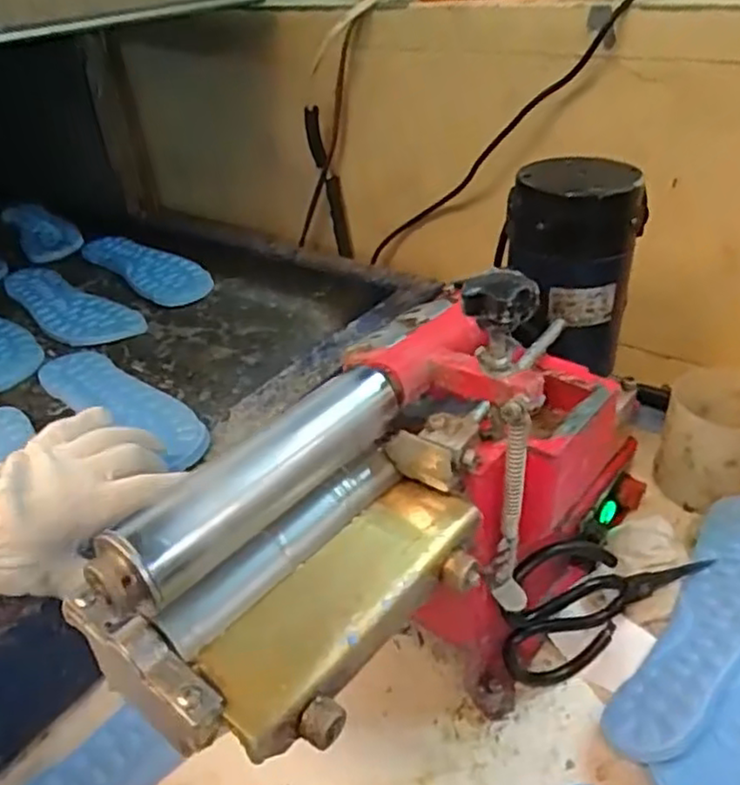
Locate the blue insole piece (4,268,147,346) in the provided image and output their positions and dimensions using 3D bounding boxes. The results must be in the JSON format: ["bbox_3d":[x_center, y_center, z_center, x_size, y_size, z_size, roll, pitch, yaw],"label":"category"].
[{"bbox_3d":[-0.348,-0.104,0.792,0.075,0.018,0.236,-33,43,-33],"label":"blue insole piece"}]

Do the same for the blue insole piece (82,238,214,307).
[{"bbox_3d":[-0.279,-0.160,0.860,0.073,0.019,0.219,-32,43,-32],"label":"blue insole piece"}]

